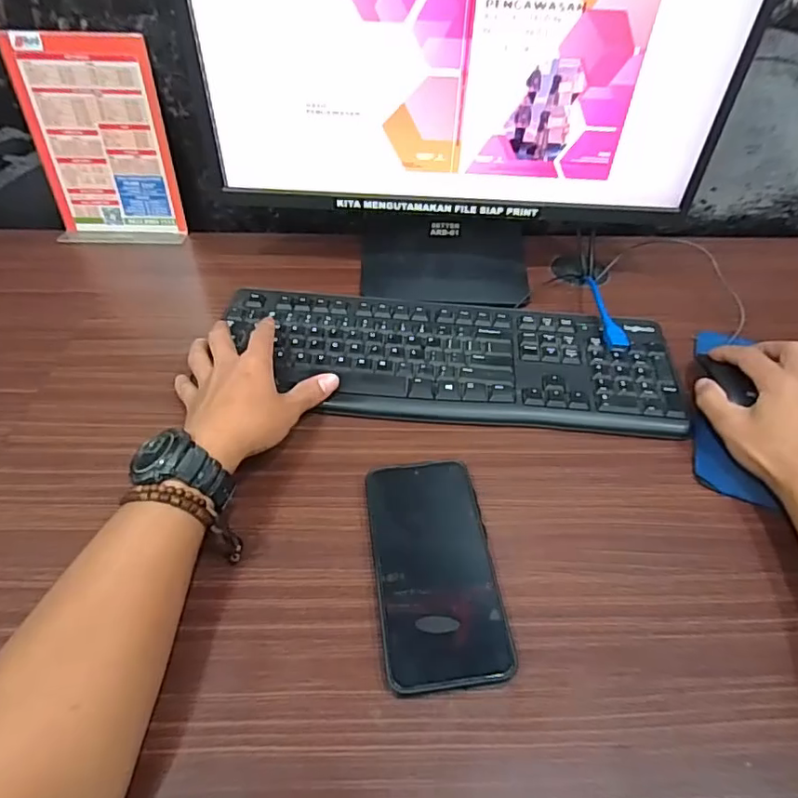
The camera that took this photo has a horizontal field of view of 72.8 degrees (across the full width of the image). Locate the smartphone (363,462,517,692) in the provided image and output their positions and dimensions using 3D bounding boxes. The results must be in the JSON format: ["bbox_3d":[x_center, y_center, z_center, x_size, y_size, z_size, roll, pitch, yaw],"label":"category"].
[{"bbox_3d":[0.023,0.110,0.372,0.078,0.015,0.160,-12,47,2],"label":"smartphone"}]

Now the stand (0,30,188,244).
[{"bbox_3d":[-0.340,-0.286,0.618,0.148,0.209,0.059,-4,47,-6],"label":"stand"}]

